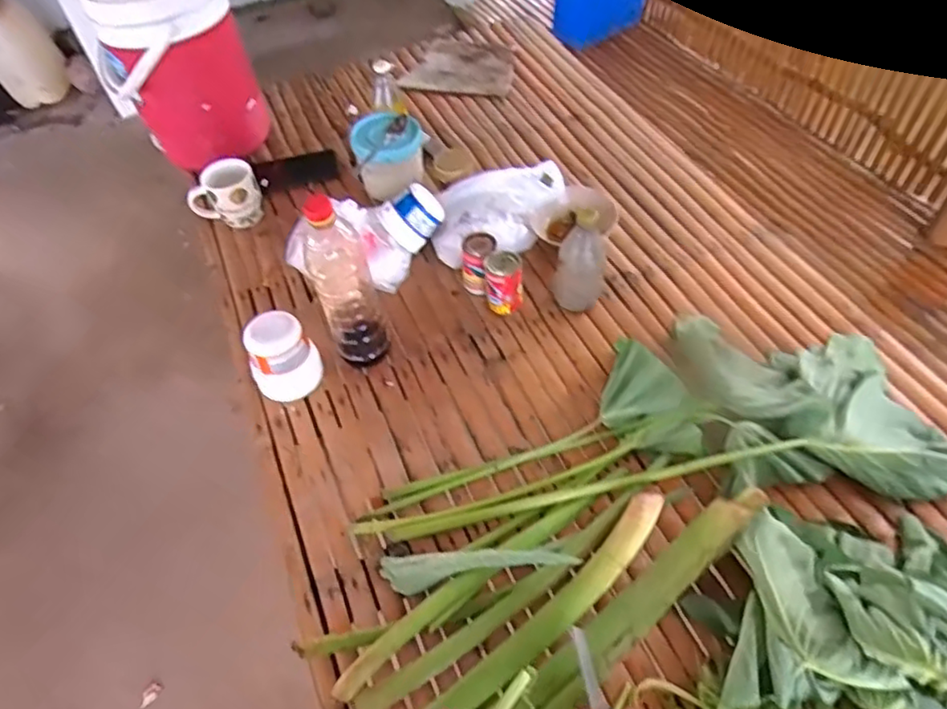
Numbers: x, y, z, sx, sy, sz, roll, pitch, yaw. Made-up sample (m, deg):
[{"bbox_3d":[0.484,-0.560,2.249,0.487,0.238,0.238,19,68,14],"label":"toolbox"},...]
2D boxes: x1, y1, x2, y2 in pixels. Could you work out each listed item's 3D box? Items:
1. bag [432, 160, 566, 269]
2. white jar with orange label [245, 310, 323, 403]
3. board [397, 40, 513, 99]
[{"bbox_3d":[0.026,-0.235,1.040,0.165,0.090,0.203,30,60,26],"label":"bag"},{"bbox_3d":[-0.263,0.004,0.888,0.091,0.108,0.076,-19,52,-9],"label":"white jar with orange label"},{"bbox_3d":[-0.020,-0.635,1.408,0.232,0.012,0.198,10,53,14],"label":"board"}]

